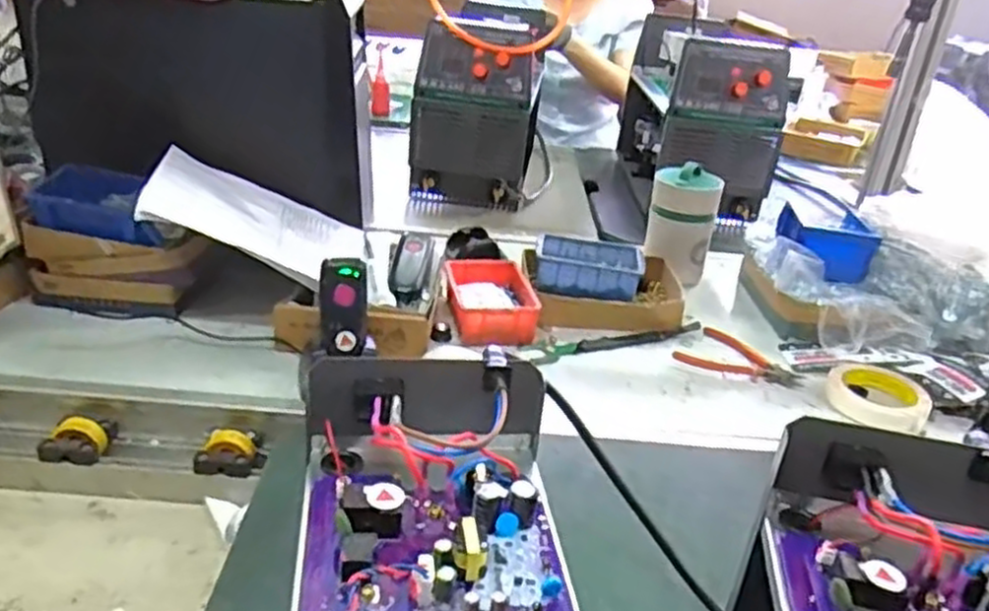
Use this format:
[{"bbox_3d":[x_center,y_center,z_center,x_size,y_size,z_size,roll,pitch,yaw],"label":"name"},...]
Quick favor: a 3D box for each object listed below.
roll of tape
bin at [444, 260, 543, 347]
[{"bbox_3d":[0.432,0.101,0.859,0.104,0.021,0.104,4,27,-2],"label":"roll of tape"},{"bbox_3d":[-0.006,-0.010,0.981,0.108,0.044,0.167,3,27,-4],"label":"bin"}]

